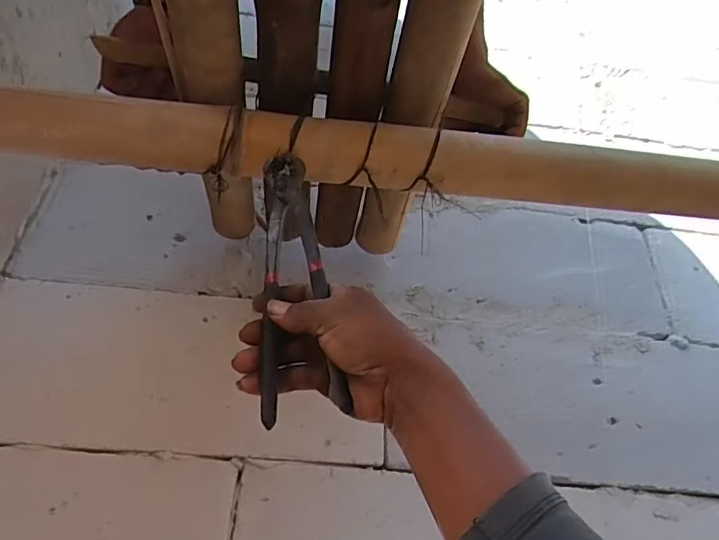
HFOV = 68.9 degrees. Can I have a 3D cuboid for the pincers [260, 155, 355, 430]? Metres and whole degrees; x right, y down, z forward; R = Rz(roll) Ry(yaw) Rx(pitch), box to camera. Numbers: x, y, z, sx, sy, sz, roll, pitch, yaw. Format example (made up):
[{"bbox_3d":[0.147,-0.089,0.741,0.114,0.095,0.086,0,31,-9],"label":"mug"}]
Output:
[{"bbox_3d":[-0.051,0.007,0.414,0.060,0.222,0.035,-17,-30,12],"label":"pincers"}]

